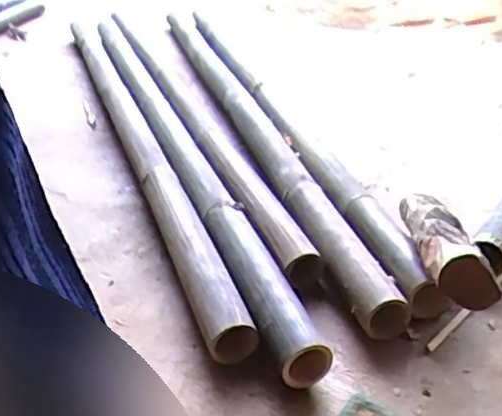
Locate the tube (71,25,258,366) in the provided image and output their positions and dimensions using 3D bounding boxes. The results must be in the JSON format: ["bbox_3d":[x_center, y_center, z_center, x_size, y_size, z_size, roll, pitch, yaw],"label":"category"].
[{"bbox_3d":[-0.250,-0.164,1.271,0.056,0.073,1.419,-15,32,-15],"label":"tube"}]

